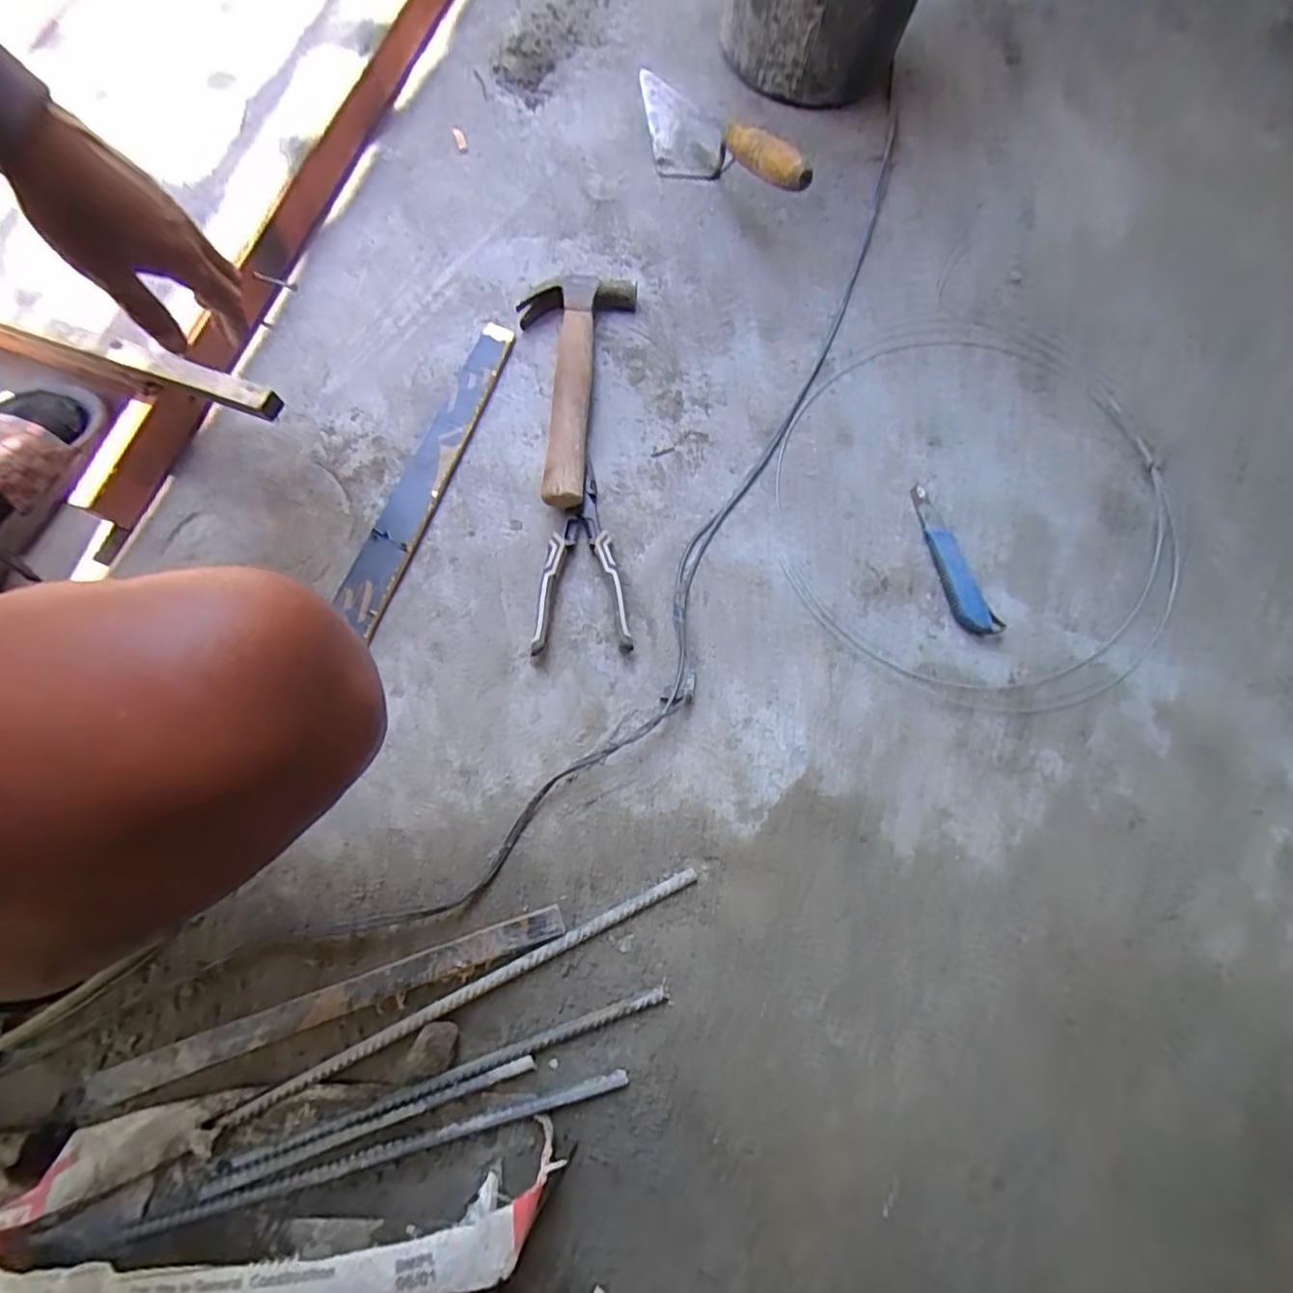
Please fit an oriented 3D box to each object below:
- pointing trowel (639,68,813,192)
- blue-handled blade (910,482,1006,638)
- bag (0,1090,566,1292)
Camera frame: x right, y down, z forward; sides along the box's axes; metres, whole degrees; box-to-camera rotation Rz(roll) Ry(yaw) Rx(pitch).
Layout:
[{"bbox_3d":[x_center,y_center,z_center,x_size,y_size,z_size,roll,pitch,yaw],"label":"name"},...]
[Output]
[{"bbox_3d":[0.071,-0.594,0.691,0.092,0.072,0.360,-29,56,-9],"label":"pointing trowel"},{"bbox_3d":[0.304,-0.088,0.596,0.037,0.018,0.169,-19,76,-7],"label":"blue-handled blade"},{"bbox_3d":[-0.262,0.379,0.402,0.400,0.065,0.095,-7,75,10],"label":"bag"}]

